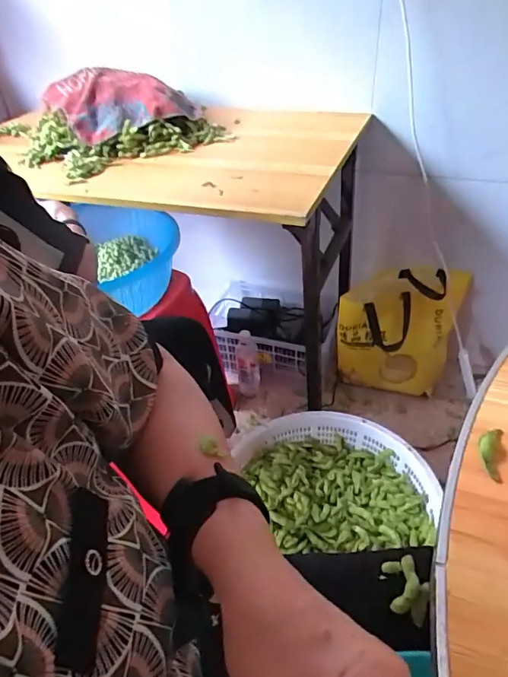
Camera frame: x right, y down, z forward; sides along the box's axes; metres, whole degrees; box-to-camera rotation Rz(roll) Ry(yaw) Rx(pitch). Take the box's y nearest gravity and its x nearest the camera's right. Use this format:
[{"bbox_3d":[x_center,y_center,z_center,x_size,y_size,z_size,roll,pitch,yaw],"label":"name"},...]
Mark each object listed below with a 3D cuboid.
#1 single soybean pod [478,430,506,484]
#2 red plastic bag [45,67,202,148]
[{"bbox_3d":[0.192,0.090,0.374,0.021,0.009,0.052,15,43,22],"label":"single soybean pod"},{"bbox_3d":[-0.283,-0.513,0.998,0.307,0.096,0.177,-14,40,-11],"label":"red plastic bag"}]

